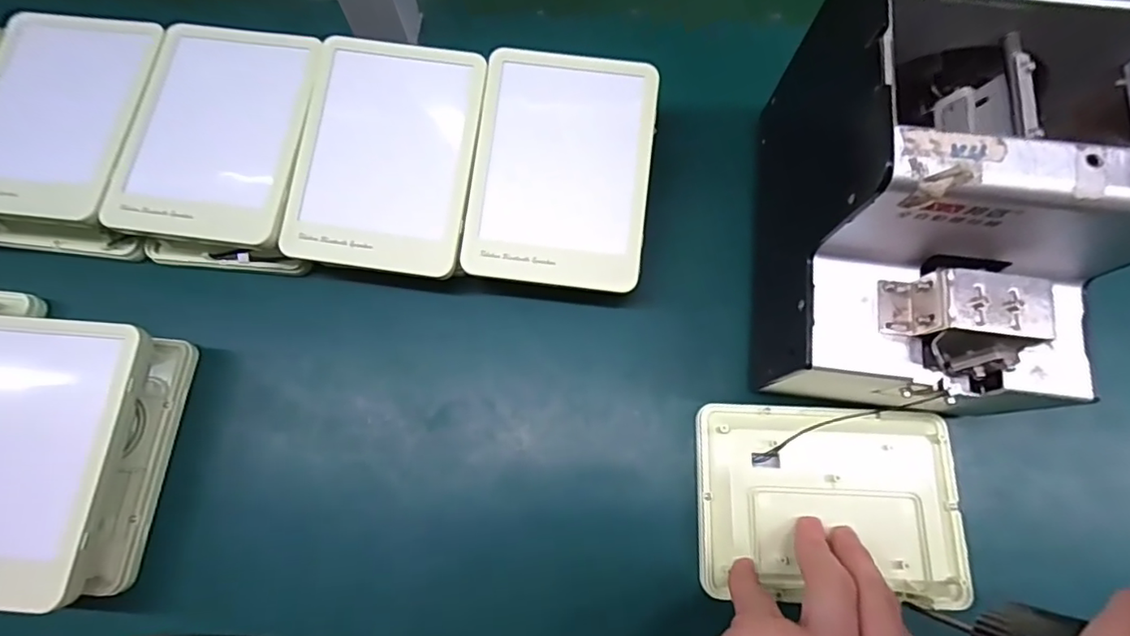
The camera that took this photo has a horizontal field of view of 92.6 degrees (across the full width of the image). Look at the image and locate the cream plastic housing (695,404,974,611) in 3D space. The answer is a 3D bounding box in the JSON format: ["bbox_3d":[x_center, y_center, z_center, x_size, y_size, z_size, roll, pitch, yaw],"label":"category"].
[{"bbox_3d":[0.140,0.095,0.285,0.134,0.017,0.095,2,68,2],"label":"cream plastic housing"}]

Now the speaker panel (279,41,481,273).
[{"bbox_3d":[-0.101,-0.095,0.310,0.097,0.006,0.135,8,82,2],"label":"speaker panel"}]

